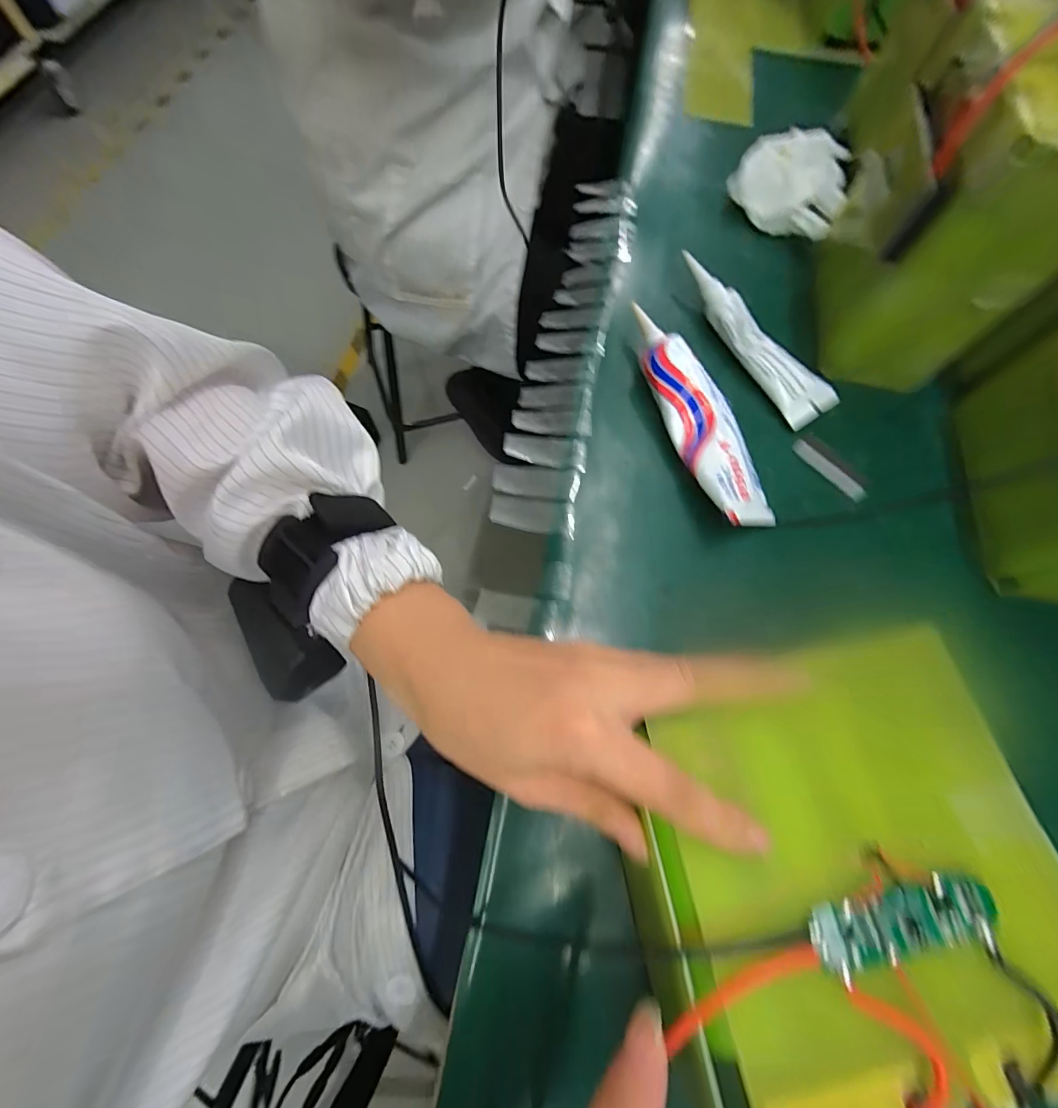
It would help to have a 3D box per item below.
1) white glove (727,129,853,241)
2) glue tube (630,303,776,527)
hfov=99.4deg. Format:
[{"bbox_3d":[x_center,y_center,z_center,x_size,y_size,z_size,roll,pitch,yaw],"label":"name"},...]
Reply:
[{"bbox_3d":[0.228,-0.314,0.380,0.096,0.046,0.087,35,72,11],"label":"white glove"},{"bbox_3d":[0.112,-0.088,0.293,0.042,0.029,0.157,-16,71,-7],"label":"glue tube"}]

